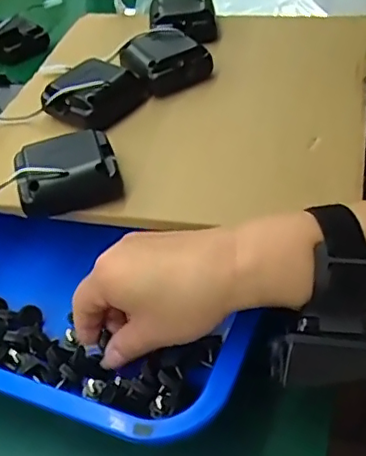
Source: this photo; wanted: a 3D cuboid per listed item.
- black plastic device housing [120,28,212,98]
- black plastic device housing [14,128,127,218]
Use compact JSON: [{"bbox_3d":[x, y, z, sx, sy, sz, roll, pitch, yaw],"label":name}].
[{"bbox_3d":[-0.016,-0.150,0.512,0.056,0.030,0.070,-30,48,-23],"label":"black plastic device housing"},{"bbox_3d":[-0.083,-0.039,0.411,0.068,0.031,0.058,-15,44,-9],"label":"black plastic device housing"}]

